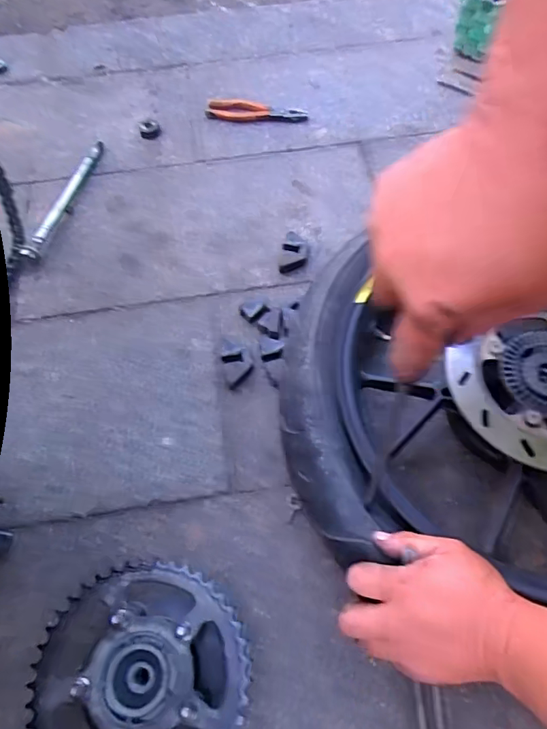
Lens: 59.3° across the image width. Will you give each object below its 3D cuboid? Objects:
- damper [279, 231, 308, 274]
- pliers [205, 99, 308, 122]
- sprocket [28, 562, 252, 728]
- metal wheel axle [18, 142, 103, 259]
[{"bbox_3d":[0.033,-0.177,0.757,0.041,0.018,0.071,6,63,4],"label":"damper"},{"bbox_3d":[-0.032,-0.495,0.935,0.190,0.013,0.059,3,62,2],"label":"pliers"},{"bbox_3d":[-0.126,0.311,0.481,0.200,0.077,0.195,1,62,1],"label":"sprocket"},{"bbox_3d":[-0.361,-0.291,0.830,0.027,0.028,0.277,11,63,6],"label":"metal wheel axle"}]

